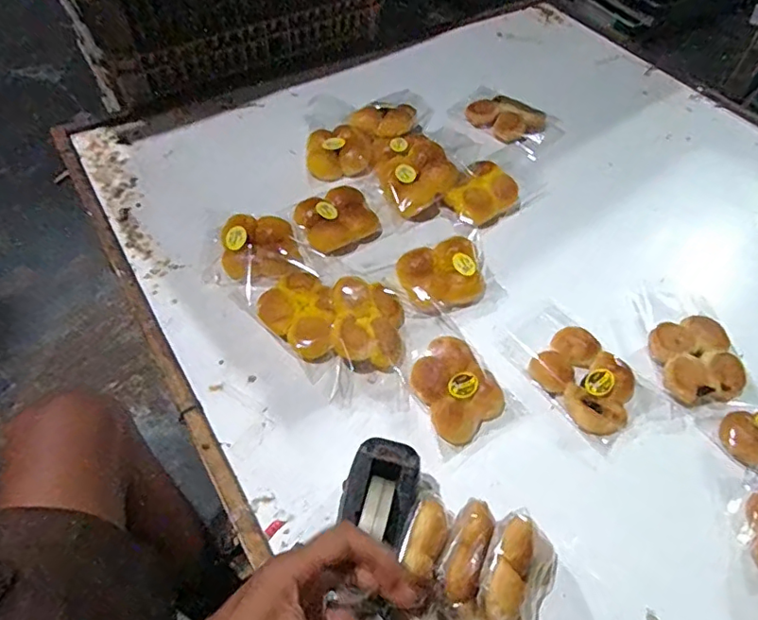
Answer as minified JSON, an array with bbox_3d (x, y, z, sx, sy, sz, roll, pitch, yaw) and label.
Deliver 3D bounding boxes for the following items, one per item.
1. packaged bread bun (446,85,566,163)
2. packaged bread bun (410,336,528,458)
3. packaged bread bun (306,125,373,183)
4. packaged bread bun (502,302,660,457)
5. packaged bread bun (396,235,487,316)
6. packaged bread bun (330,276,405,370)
[{"bbox_3d":[0.247,-0.372,1.050,0.151,0.037,0.218,-38,64,-25],"label":"packaged bread bun"},{"bbox_3d":[0.109,0.098,0.701,0.112,0.039,0.130,-22,58,-17],"label":"packaged bread bun"},{"bbox_3d":[-0.069,-0.273,0.956,0.113,0.046,0.113,1,54,-1],"label":"packaged bread bun"},{"bbox_3d":[0.266,0.075,0.721,0.123,0.040,0.193,-31,61,-22],"label":"packaged bread bun"},{"bbox_3d":[0.093,-0.053,0.800,0.115,0.047,0.109,1,54,-1],"label":"packaged bread bun"},{"bbox_3d":[-0.014,0.019,0.732,0.111,0.037,0.115,19,56,-24],"label":"packaged bread bun"}]

